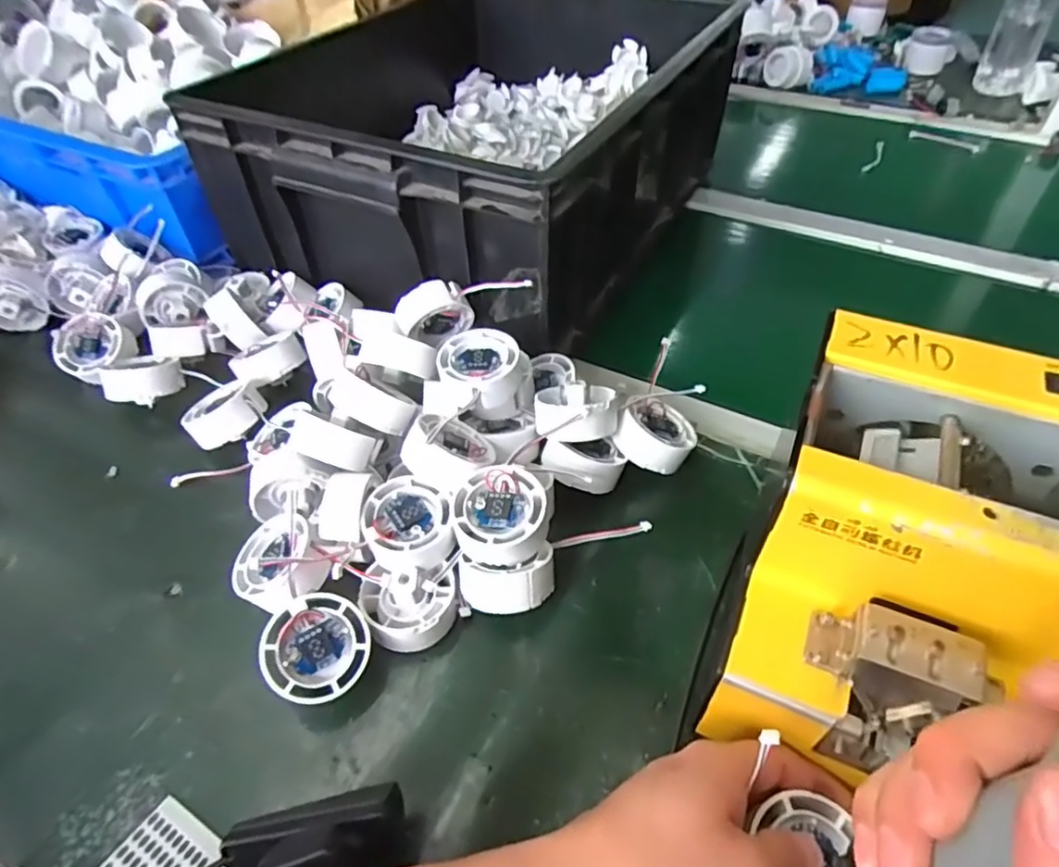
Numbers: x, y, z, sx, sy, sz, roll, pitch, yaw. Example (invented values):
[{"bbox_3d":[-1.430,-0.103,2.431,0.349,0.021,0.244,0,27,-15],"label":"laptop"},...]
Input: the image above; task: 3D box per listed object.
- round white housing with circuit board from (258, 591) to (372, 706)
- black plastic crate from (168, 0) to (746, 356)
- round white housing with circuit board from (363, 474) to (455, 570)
[{"bbox_3d":[-0.114,0.115,0.336,0.053,0.027,0.052,-29,83,-22],"label":"round white housing with circuit board"},{"bbox_3d":[-0.041,-0.297,0.628,0.369,0.160,0.461,21,51,20],"label":"black plastic crate"},{"bbox_3d":[-0.071,0.052,0.370,0.049,0.021,0.054,-20,50,-15],"label":"round white housing with circuit board"}]

